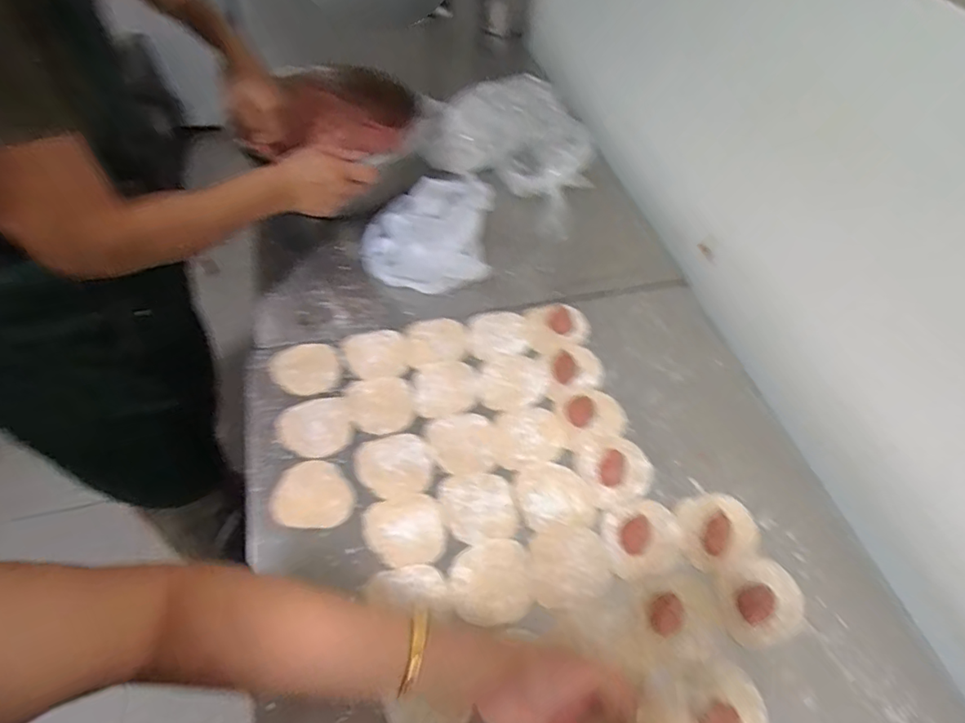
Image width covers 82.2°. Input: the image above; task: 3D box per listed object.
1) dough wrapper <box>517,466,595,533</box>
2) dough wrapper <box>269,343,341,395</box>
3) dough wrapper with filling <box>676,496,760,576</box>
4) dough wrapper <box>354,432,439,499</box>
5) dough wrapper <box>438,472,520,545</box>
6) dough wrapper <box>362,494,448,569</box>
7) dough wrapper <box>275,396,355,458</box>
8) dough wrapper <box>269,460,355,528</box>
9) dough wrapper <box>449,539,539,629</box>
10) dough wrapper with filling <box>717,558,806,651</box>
[{"bbox_3d":[0.078,0.144,0.596,0.079,0.004,0.073,-8,54,-9],"label":"dough wrapper"},{"bbox_3d":[-0.216,0.008,0.676,0.081,0.006,0.076,2,53,-2],"label":"dough wrapper"},{"bbox_3d":[0.245,0.176,0.571,0.077,0.011,0.078,2,53,-2],"label":"dough wrapper with filling"},{"bbox_3d":[-0.093,0.113,0.605,0.082,0.006,0.072,-10,55,-11],"label":"dough wrapper"},{"bbox_3d":[-0.004,0.153,0.581,0.075,0.004,0.074,-9,54,-10],"label":"dough wrapper"},{"bbox_3d":[-0.077,0.171,0.559,0.079,0.004,0.070,-9,54,-10],"label":"dough wrapper"},{"bbox_3d":[-0.189,0.075,0.625,0.079,0.004,0.072,3,58,-5],"label":"dough wrapper"},{"bbox_3d":[-0.176,0.138,0.578,0.082,0.005,0.071,3,53,-1],"label":"dough wrapper"},{"bbox_3d":[0.010,0.214,0.537,0.080,0.004,0.077,2,53,-2],"label":"dough wrapper"},{"bbox_3d":[0.268,0.230,0.531,0.087,0.011,0.069,-24,58,-20],"label":"dough wrapper with filling"}]

